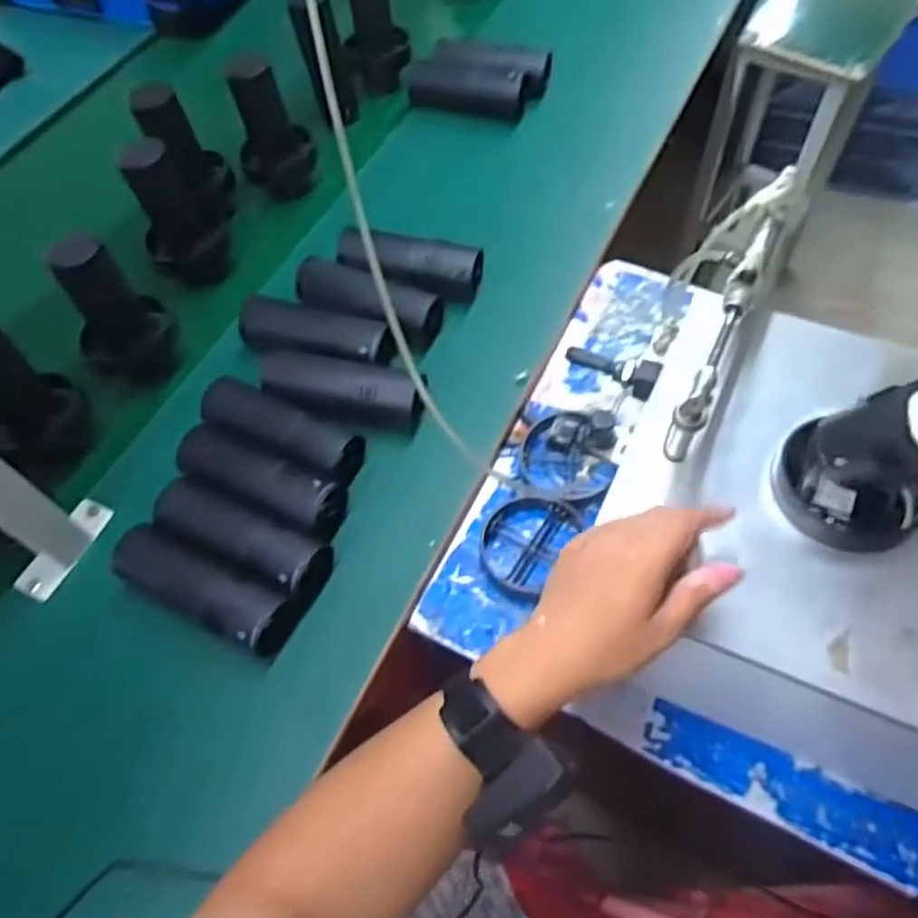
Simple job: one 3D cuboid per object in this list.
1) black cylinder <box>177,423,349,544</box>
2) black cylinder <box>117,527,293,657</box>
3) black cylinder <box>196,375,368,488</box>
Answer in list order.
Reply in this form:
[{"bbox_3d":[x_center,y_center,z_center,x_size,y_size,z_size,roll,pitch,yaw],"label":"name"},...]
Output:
[{"bbox_3d":[-0.191,0.020,0.672,0.170,0.050,0.062,24,64,18],"label":"black cylinder"},{"bbox_3d":[-0.224,0.111,0.616,0.159,0.045,0.050,23,63,17],"label":"black cylinder"},{"bbox_3d":[-0.178,-0.028,0.701,0.165,0.047,0.059,22,63,17],"label":"black cylinder"}]

